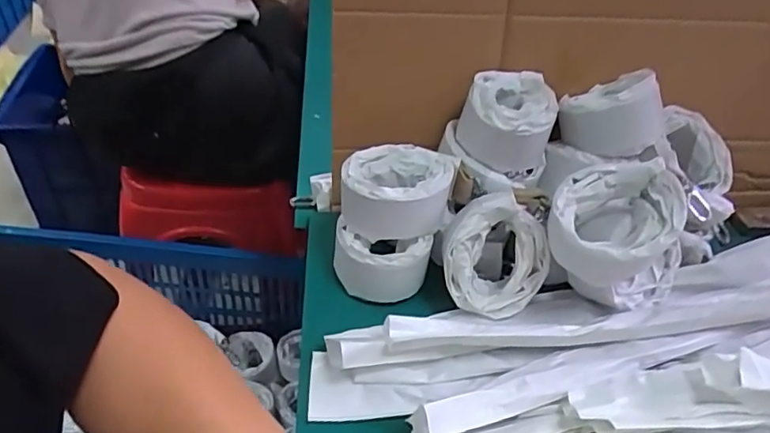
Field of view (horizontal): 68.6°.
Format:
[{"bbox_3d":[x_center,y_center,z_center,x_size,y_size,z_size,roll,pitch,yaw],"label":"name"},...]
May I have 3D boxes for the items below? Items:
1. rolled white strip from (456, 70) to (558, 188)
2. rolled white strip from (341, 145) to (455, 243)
[{"bbox_3d":[0.110,-0.086,0.512,0.081,0.063,0.096,14,42,8],"label":"rolled white strip"},{"bbox_3d":[0.011,-0.024,0.502,0.093,0.054,0.083,10,41,5],"label":"rolled white strip"}]

